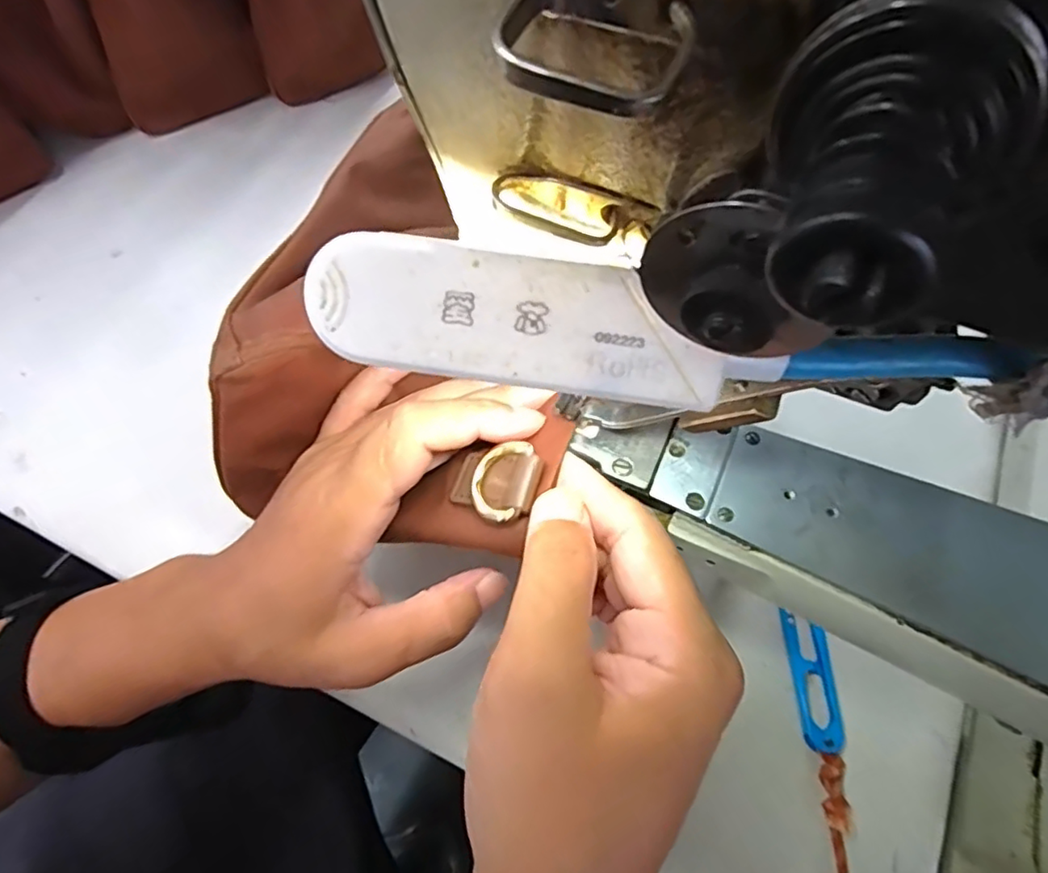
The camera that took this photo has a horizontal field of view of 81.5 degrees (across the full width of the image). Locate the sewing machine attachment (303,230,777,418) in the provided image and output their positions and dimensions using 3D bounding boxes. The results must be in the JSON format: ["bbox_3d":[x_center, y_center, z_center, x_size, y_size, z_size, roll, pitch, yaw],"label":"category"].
[{"bbox_3d":[0.003,-0.021,0.112,0.080,0.023,0.010,11,20,0],"label":"sewing machine attachment"}]

